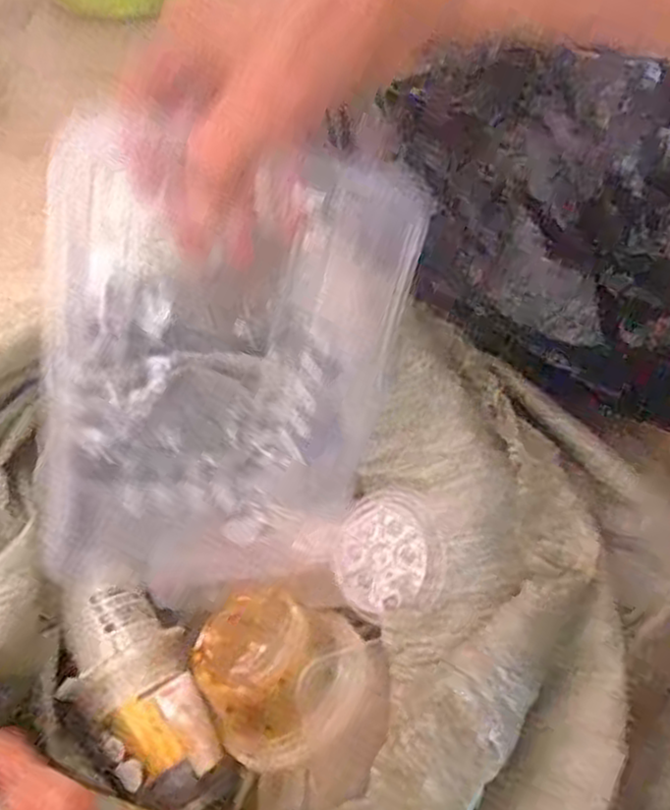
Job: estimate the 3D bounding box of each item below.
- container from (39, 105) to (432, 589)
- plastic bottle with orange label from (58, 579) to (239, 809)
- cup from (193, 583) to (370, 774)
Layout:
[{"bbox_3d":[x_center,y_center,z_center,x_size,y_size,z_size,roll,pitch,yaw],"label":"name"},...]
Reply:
[{"bbox_3d":[-0.055,-0.013,0.415,0.188,0.251,0.041,0,31,-21],"label":"container"},{"bbox_3d":[-0.130,0.196,0.524,0.074,0.048,0.156,-26,67,-8],"label":"plastic bottle with orange label"},{"bbox_3d":[-0.038,0.169,0.502,0.107,0.059,0.108,-1,66,3],"label":"cup"}]

